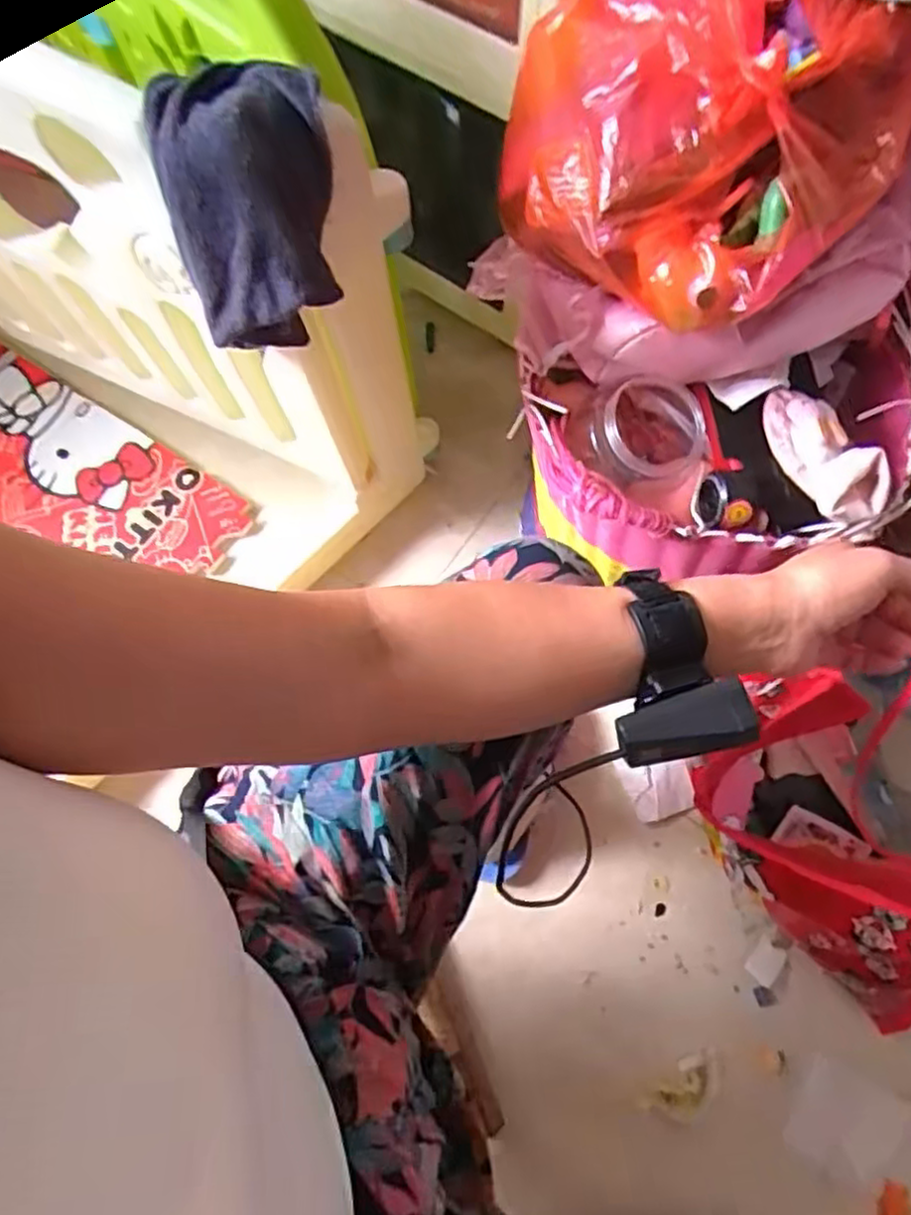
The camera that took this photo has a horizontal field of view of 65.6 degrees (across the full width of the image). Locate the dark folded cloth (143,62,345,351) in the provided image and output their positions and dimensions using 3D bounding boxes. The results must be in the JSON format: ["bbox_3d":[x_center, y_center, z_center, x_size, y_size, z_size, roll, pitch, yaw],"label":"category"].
[{"bbox_3d":[-0.125,-0.245,0.458,0.097,0.144,0.112,-6,74,0],"label":"dark folded cloth"}]

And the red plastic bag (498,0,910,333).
[{"bbox_3d":[0.165,-0.349,0.507,0.226,0.147,0.280,-40,77,-9],"label":"red plastic bag"}]

